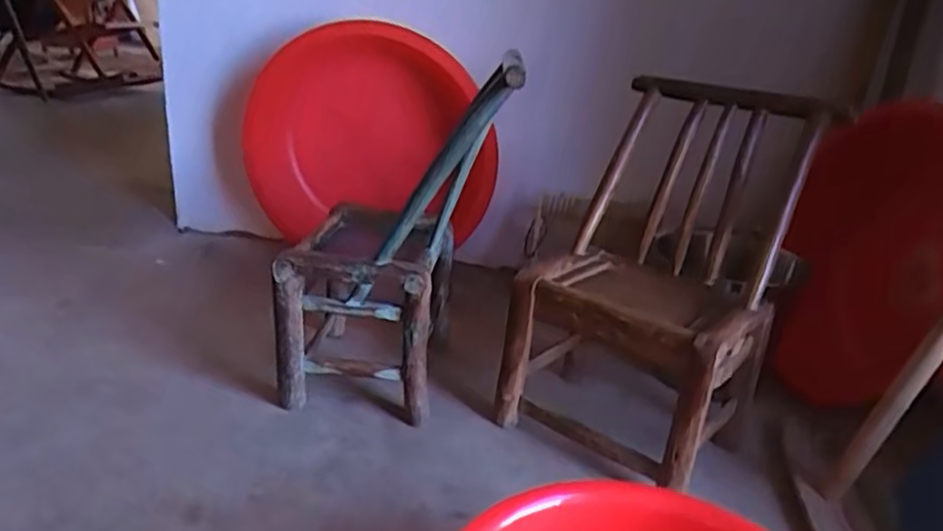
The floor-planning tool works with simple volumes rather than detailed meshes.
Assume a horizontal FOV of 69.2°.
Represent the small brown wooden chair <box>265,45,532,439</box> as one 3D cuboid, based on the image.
[{"bbox_3d":[-0.120,-0.041,1.225,0.365,0.614,0.324,8,21,8],"label":"small brown wooden chair"}]

